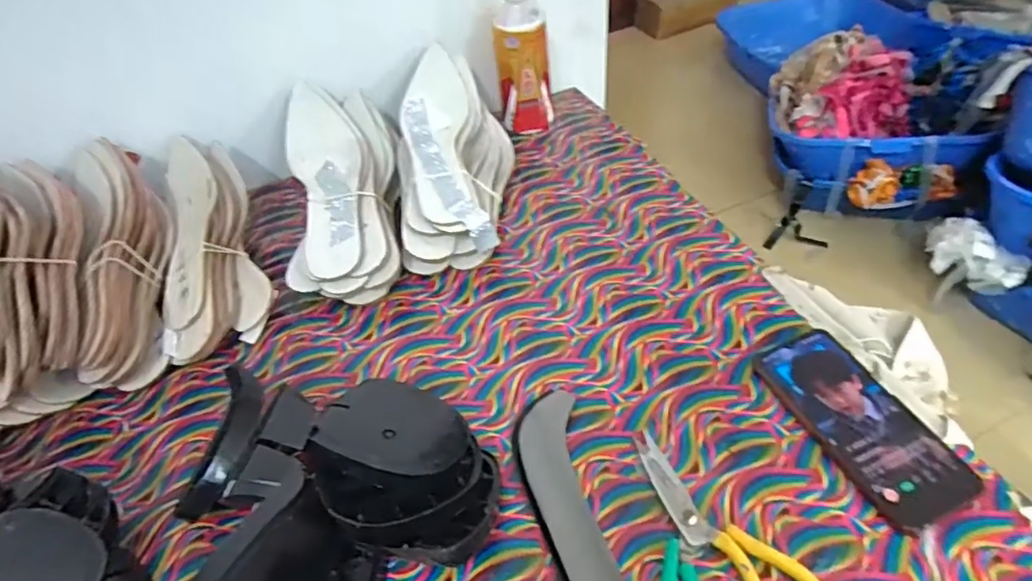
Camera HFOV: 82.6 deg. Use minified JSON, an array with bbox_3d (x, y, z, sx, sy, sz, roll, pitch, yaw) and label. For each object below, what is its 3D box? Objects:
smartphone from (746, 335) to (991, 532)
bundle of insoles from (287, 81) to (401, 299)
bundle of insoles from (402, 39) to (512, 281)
[{"bbox_3d":[0.263,0.099,0.453,0.075,0.014,0.161,-21,48,-13],"label":"smartphone"},{"bbox_3d":[-0.190,-0.114,0.645,0.114,0.099,0.274,-9,47,-2],"label":"bundle of insoles"},{"bbox_3d":[-0.074,-0.151,0.666,0.129,0.100,0.274,-2,47,5],"label":"bundle of insoles"}]

